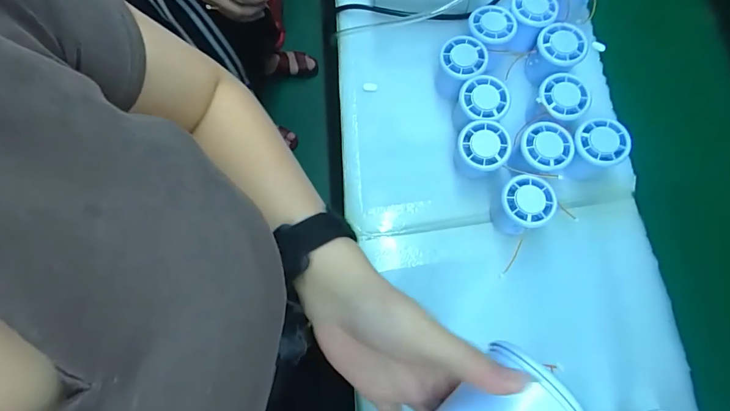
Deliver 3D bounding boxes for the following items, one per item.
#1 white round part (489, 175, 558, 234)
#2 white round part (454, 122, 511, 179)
[{"bbox_3d":[0.172,0.001,0.445,0.052,0.058,0.053,0,74,1],"label":"white round part"},{"bbox_3d":[0.131,-0.060,0.459,0.051,0.056,0.054,0,74,1],"label":"white round part"}]

